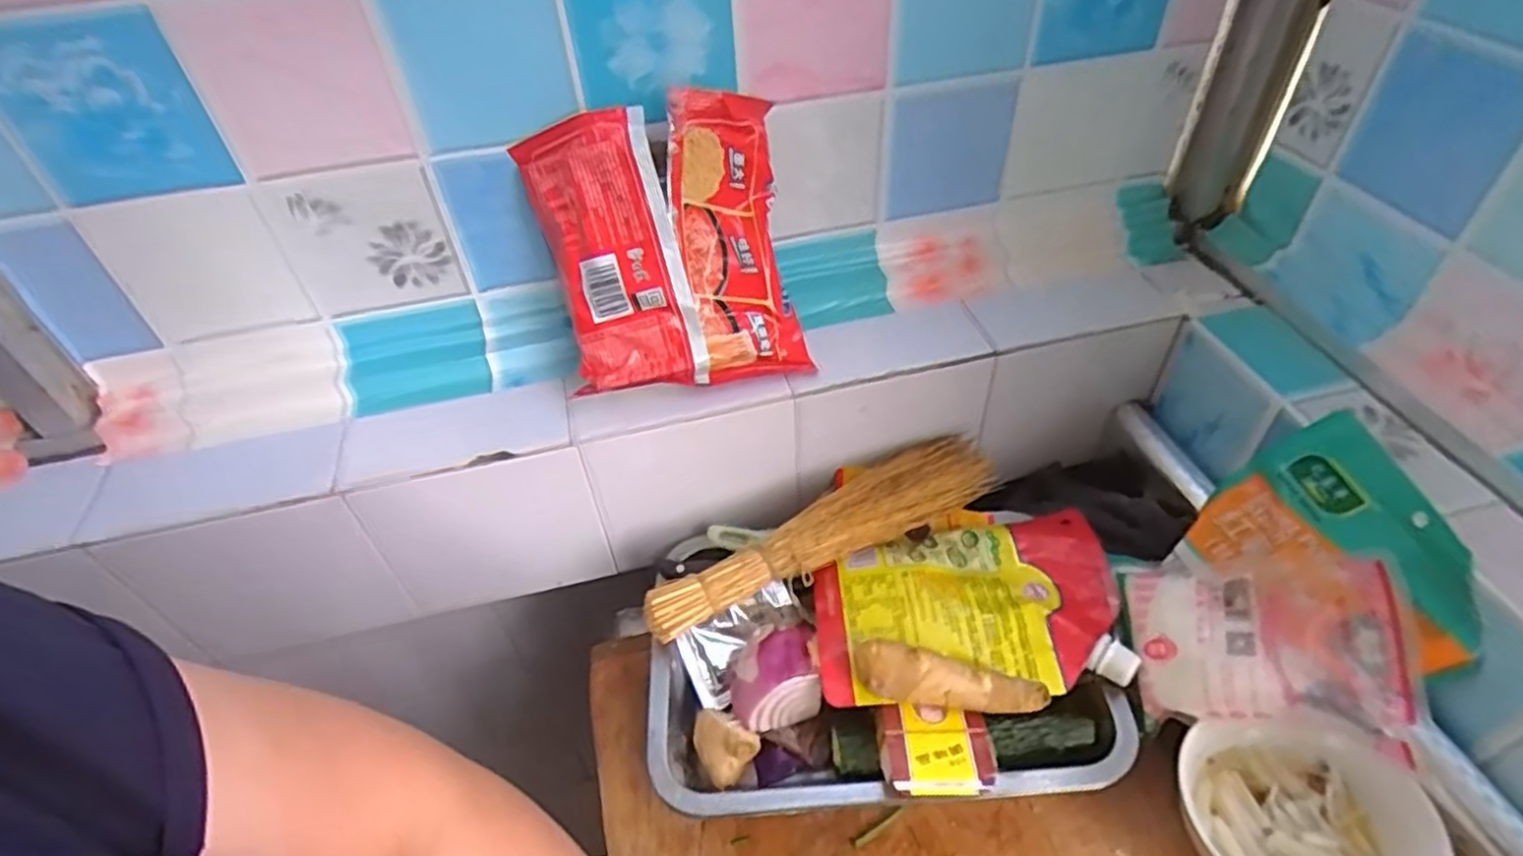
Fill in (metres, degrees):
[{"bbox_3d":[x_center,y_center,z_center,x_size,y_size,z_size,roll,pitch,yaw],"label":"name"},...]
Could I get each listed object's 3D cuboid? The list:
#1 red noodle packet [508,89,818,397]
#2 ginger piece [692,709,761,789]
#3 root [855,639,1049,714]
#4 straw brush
[{"bbox_3d":[-0.058,-0.112,0.490,0.158,0.182,0.051,-13,16,-11],"label":"red noodle packet"},{"bbox_3d":[-0.026,0.197,0.477,0.034,0.022,0.047,-31,51,-24],"label":"ginger piece"},{"bbox_3d":[0.111,0.152,0.446,0.108,0.030,0.026,10,47,14],"label":"root"},{"bbox_3d":[0.044,0.072,0.528,0.263,0.032,0.059,-22,48,-17],"label":"straw brush"}]

